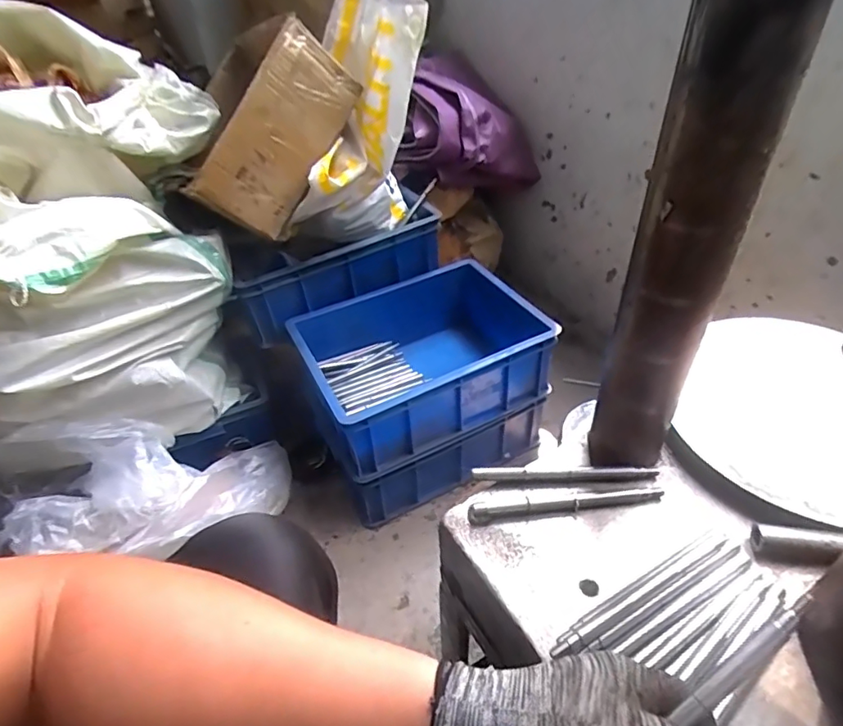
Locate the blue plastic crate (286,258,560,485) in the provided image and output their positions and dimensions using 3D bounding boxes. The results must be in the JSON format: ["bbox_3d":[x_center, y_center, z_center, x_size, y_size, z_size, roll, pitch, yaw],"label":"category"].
[{"bbox_3d":[0.005,-0.005,0.978,0.409,0.163,0.293,-20,44,-18],"label":"blue plastic crate"}]

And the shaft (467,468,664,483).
[{"bbox_3d":[0.127,0.101,0.476,0.159,0.014,0.012,-1,42,4],"label":"shaft"}]

